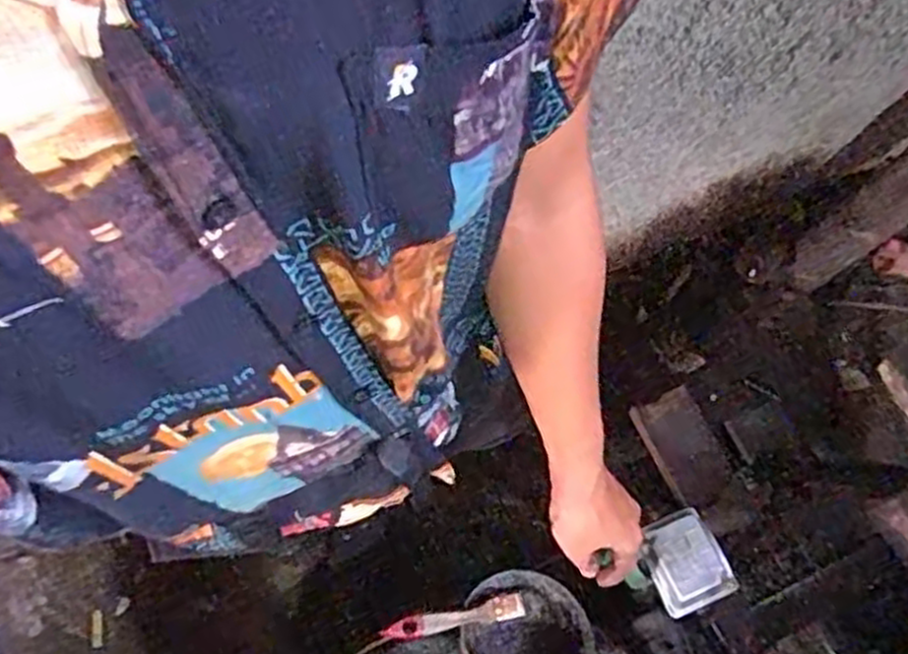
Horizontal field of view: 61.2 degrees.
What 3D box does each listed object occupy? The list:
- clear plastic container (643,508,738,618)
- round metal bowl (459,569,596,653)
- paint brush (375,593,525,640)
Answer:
[{"bbox_3d":[0.223,0.226,0.739,0.072,0.019,0.085,-20,64,-11],"label":"clear plastic container"},{"bbox_3d":[0.072,0.294,0.735,0.126,0.039,0.113,14,62,7],"label":"round metal bowl"},{"bbox_3d":[0.001,0.275,0.726,0.141,0.015,0.022,-3,67,-22],"label":"paint brush"}]

